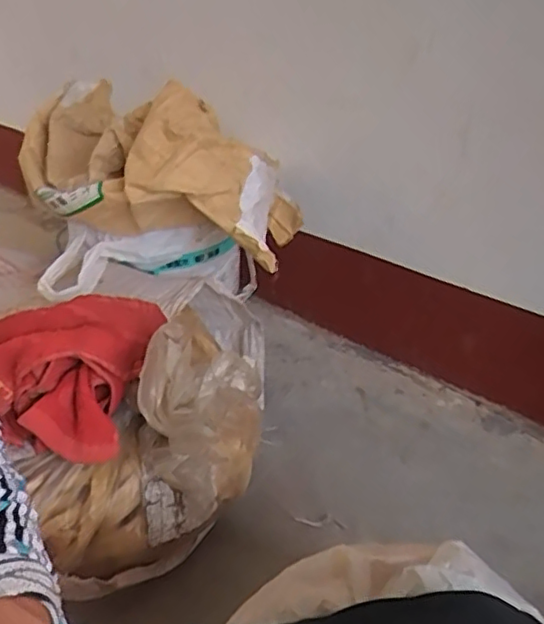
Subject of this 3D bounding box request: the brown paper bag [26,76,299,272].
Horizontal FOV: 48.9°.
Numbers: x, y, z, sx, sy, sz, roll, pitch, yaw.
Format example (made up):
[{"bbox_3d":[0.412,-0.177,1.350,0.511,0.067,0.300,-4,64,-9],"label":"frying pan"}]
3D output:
[{"bbox_3d":[-0.197,-0.234,0.948,0.441,0.205,0.268,11,34,17],"label":"brown paper bag"}]

